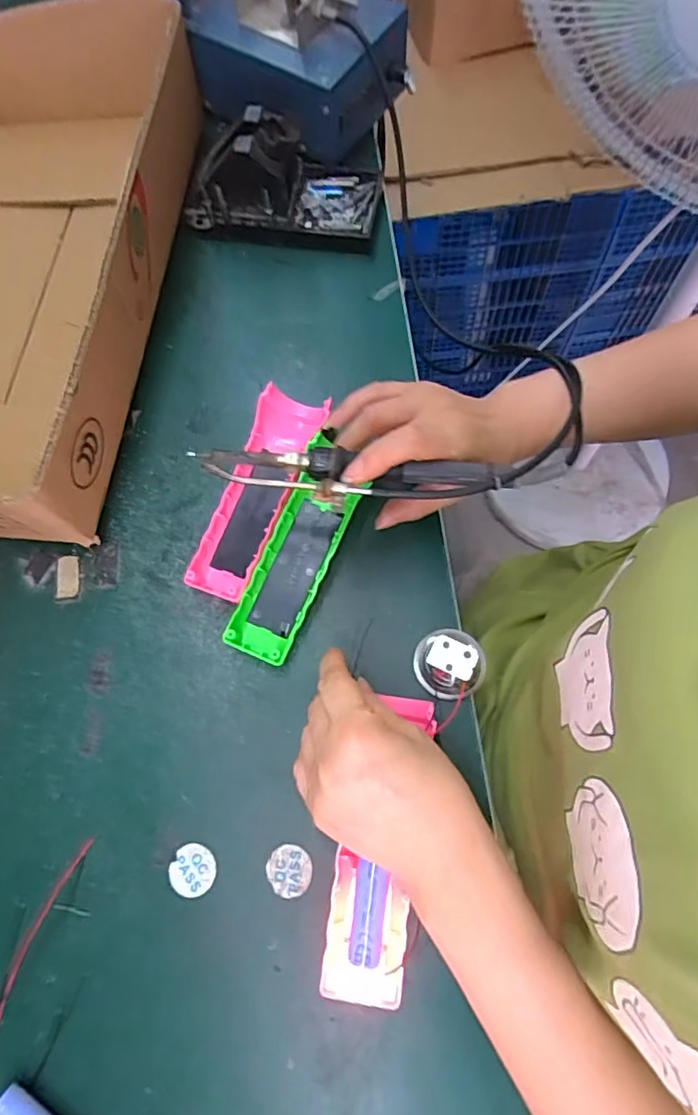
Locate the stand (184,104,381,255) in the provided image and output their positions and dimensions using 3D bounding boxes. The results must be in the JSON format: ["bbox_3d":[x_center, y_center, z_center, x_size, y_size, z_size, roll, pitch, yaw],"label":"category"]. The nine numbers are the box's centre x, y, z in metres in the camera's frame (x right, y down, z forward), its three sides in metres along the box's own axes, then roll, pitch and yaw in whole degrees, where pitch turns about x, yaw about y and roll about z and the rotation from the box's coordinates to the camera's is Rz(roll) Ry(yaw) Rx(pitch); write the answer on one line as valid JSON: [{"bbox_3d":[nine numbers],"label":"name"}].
[{"bbox_3d":[-0.054,-0.307,0.448,0.156,0.074,0.078,7,72,4],"label":"stand"}]

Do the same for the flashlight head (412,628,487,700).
[{"bbox_3d":[0.062,0.064,0.347,0.037,0.033,0.042,4,73,5],"label":"flashlight head"}]

